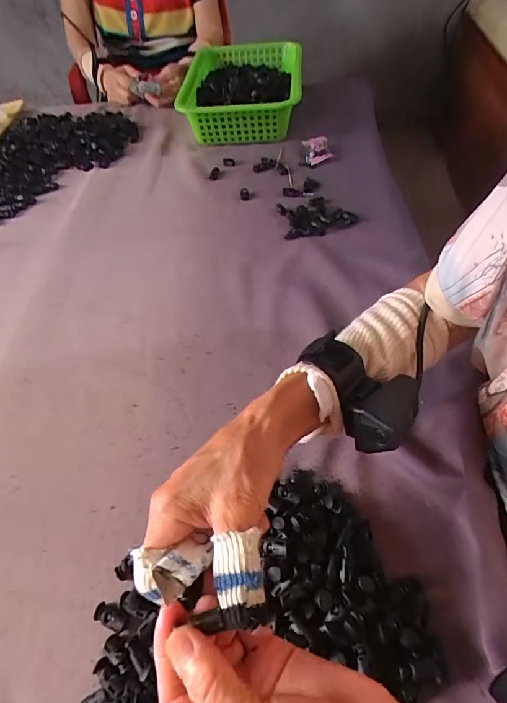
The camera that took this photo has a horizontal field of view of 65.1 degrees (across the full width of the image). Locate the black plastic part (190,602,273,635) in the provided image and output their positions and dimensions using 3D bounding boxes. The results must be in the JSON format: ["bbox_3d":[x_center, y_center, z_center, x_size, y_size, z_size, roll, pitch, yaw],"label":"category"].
[{"bbox_3d":[-0.012,0.129,0.193,0.043,0.009,0.009,-16,52,16],"label":"black plastic part"}]

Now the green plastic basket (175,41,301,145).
[{"bbox_3d":[-0.014,-0.524,0.795,0.215,0.077,0.340,3,54,8],"label":"green plastic basket"}]

